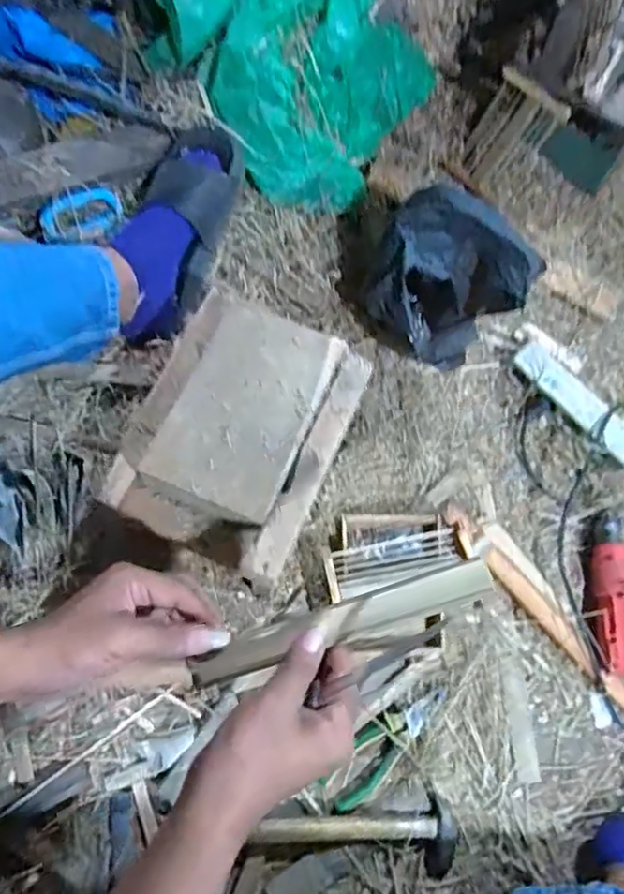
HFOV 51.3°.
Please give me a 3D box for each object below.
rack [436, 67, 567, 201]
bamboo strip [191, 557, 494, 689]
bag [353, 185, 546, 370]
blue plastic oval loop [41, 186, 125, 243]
[{"bbox_3d":[0.259,-0.418,0.892,0.094,0.159,0.020,36,50,-5],"label":"rack"},{"bbox_3d":[0.016,0.120,0.441,0.212,0.008,0.025,-21,69,11],"label":"bamboo strip"},{"bbox_3d":[0.139,-0.169,0.757,0.128,0.170,0.165,-42,77,-17],"label":"bag"},{"bbox_3d":[-0.298,-0.301,0.838,0.103,0.020,0.057,-19,111,-13],"label":"blue plastic oval loop"}]

